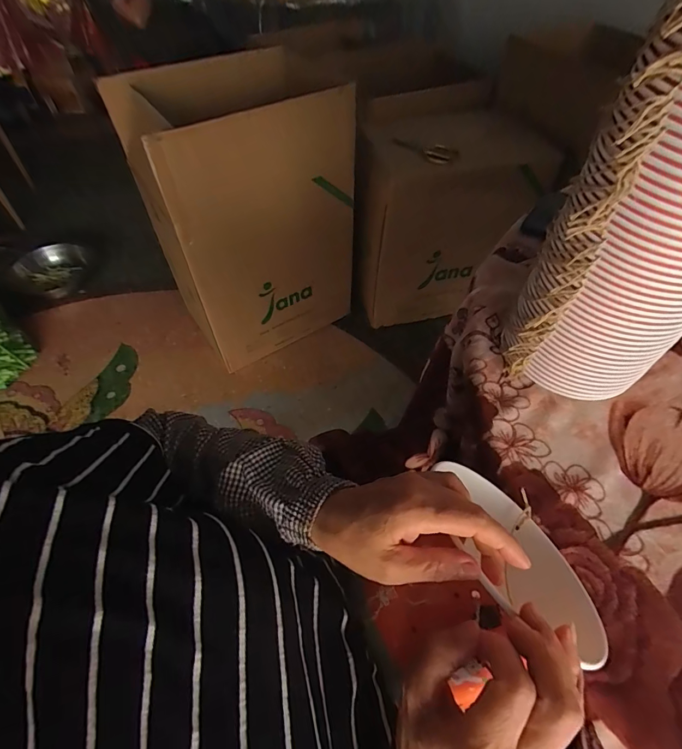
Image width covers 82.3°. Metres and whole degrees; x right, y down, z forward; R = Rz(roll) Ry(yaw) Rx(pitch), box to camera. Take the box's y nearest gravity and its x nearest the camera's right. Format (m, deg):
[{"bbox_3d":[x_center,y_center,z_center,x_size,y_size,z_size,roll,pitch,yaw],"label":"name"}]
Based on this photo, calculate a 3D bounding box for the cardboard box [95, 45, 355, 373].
[{"bbox_3d":[-0.303,-0.502,1.282,0.555,0.801,0.466,-32,59,-22],"label":"cardboard box"}]

